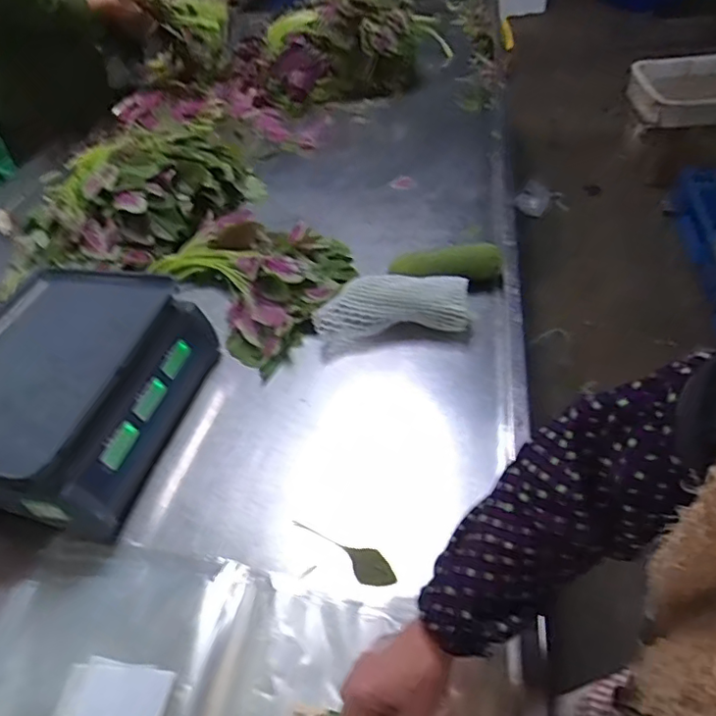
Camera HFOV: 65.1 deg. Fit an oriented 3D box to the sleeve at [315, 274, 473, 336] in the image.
[{"bbox_3d":[0.049,-0.077,0.828,0.220,0.076,0.065,-6,47,4],"label":"sleeve"}]

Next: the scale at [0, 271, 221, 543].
[{"bbox_3d":[-0.400,0.037,0.738,0.308,0.127,0.328,6,49,15],"label":"scale"}]

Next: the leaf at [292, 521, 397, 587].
[{"bbox_3d":[-0.013,0.207,0.615,0.128,0.005,0.038,28,58,30],"label":"leaf"}]

